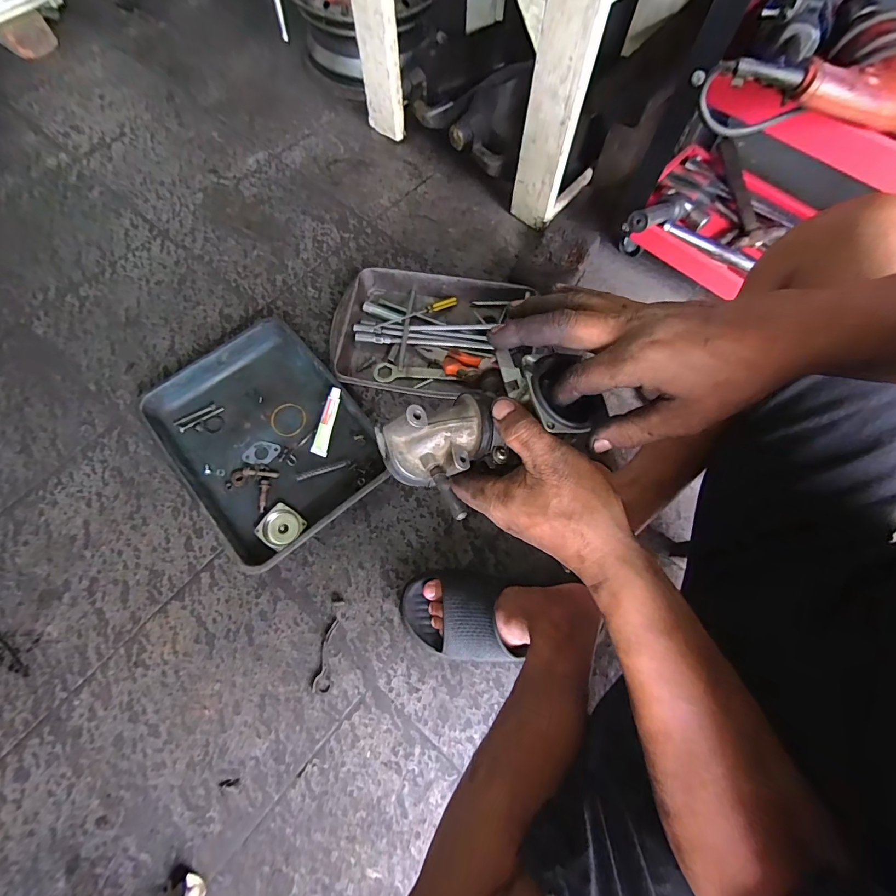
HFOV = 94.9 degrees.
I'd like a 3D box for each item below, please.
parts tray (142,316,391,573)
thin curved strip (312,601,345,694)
[{"bbox_3d":[-0.282,-0.020,0.653,0.267,0.048,0.345,-40,76,-15],"label":"parts tray"},{"bbox_3d":[-0.163,0.274,0.570,0.021,0.004,0.116,10,70,2],"label":"thin curved strip"}]

